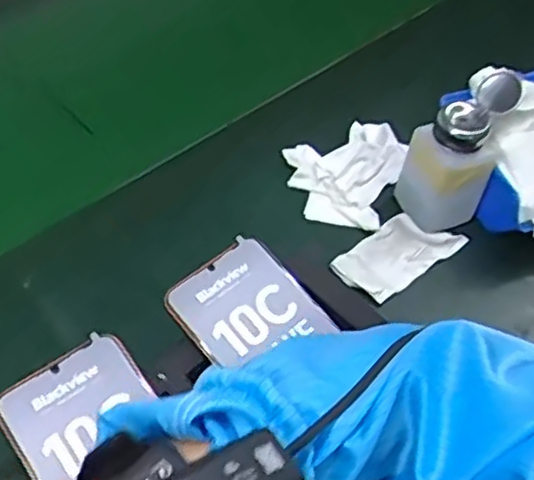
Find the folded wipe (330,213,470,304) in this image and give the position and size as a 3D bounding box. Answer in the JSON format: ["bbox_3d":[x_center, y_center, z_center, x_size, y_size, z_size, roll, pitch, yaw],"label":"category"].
[{"bbox_3d":[0.105,0.010,0.576,0.100,0.009,0.050,-33,74,-17],"label":"folded wipe"}]

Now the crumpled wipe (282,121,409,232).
[{"bbox_3d":[0.064,-0.063,0.623,0.095,0.032,0.108,17,52,12],"label":"crumpled wipe"}]

